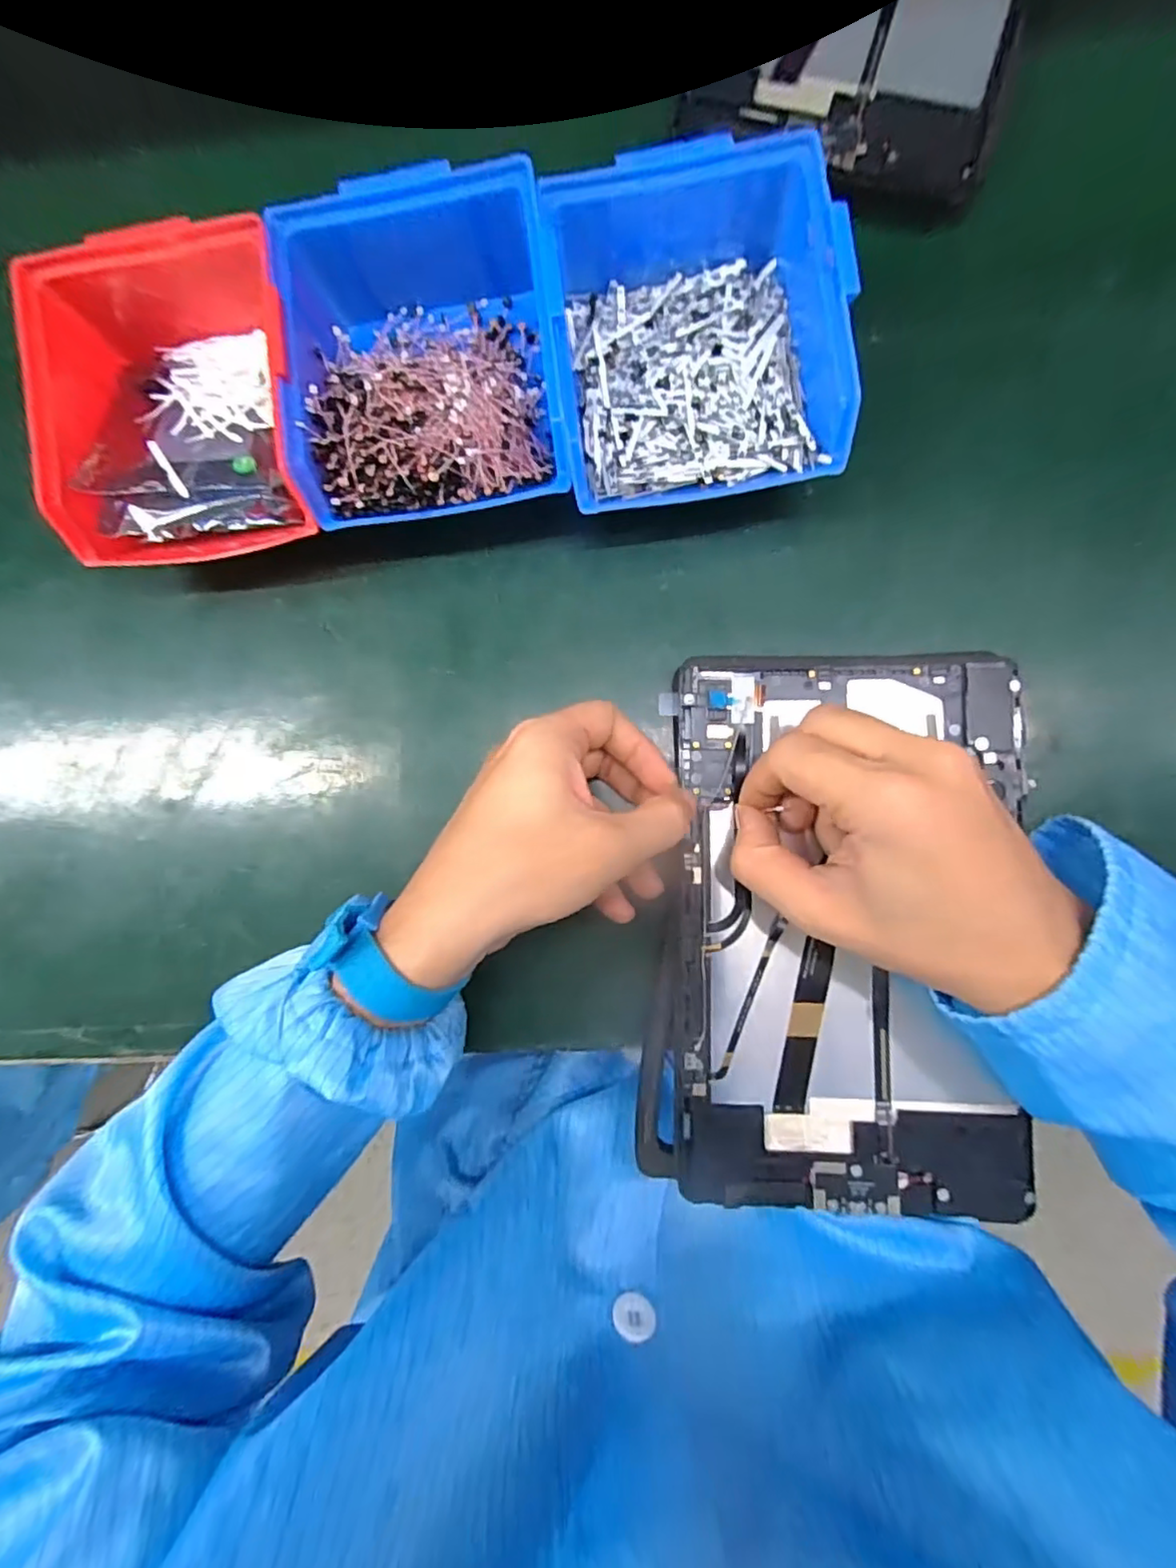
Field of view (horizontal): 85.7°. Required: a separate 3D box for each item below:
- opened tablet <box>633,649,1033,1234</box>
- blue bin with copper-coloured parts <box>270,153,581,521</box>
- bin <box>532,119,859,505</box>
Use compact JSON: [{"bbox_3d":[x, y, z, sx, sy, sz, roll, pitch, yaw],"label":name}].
[{"bbox_3d":[0.112,0.063,0.292,0.160,0.019,0.246,1,87,4],"label":"opened tablet"},{"bbox_3d":[-0.075,-0.200,0.307,0.124,0.068,0.147,-8,86,4],"label":"blue bin with copper-coloured parts"},{"bbox_3d":[0.049,-0.206,0.299,0.120,0.066,0.142,-7,86,4],"label":"bin"}]

